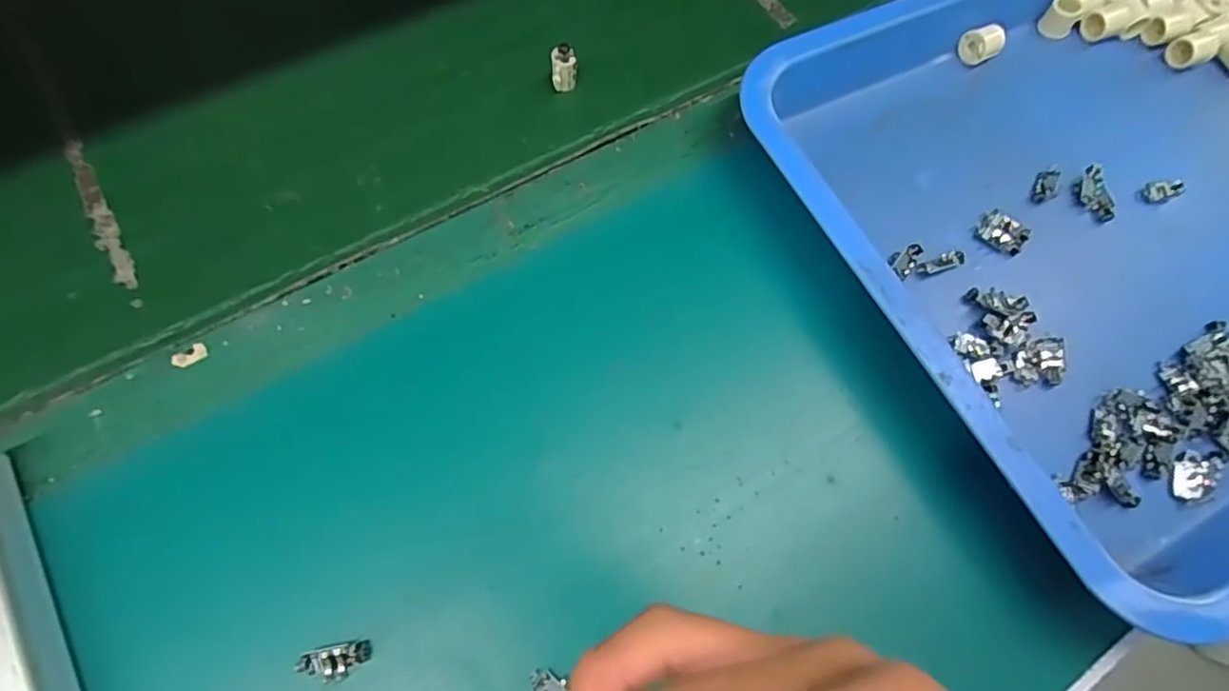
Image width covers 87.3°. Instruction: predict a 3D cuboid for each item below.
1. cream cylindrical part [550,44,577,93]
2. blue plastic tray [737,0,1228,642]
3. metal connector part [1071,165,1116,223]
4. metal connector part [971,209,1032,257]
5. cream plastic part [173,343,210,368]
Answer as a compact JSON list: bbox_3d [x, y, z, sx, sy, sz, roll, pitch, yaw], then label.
[{"bbox_3d":[-0.029,-0.162,0.382,0.015,0.030,0.011,-4,66,-5],"label":"cream cylindrical part"},{"bbox_3d":[0.320,-0.092,0.363,0.428,0.043,0.332,-25,70,-14],"label":"blue plastic tray"},{"bbox_3d":[0.272,-0.086,0.366,0.017,0.009,0.033,-9,67,-7],"label":"metal connector part"},{"bbox_3d":[0.214,-0.063,0.356,0.025,0.005,0.023,36,69,12],"label":"metal connector part"},{"bbox_3d":[-0.203,0.004,0.307,0.014,0.004,0.009,-29,71,-15],"label":"cream plastic part"}]

